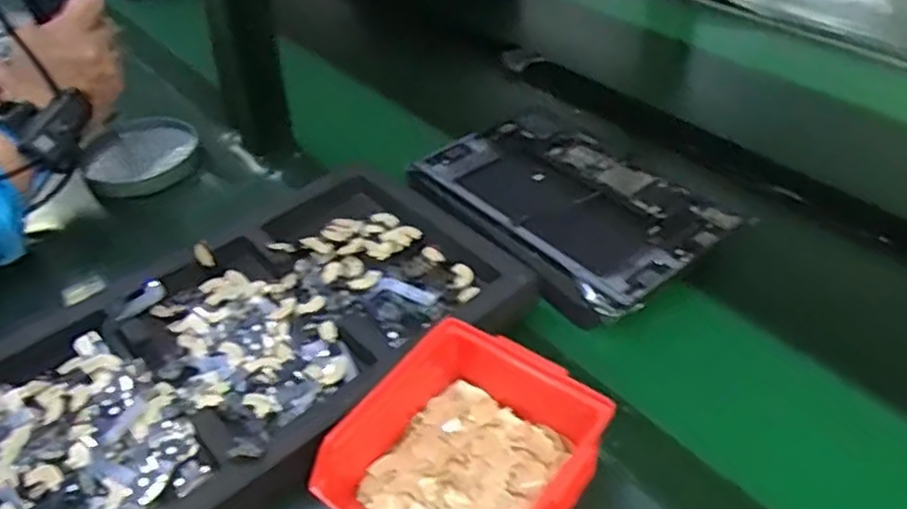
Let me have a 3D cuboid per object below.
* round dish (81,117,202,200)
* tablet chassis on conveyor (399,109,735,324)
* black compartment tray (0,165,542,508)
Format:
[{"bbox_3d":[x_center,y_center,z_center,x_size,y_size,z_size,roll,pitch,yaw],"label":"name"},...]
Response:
[{"bbox_3d":[-0.316,-0.101,0.731,0.108,0.027,0.111,-1,40,1],"label":"round dish"},{"bbox_3d":[0.094,-0.050,0.627,0.191,0.013,0.255,-26,46,-27],"label":"tablet chassis on conveyor"},{"bbox_3d":[-0.190,0.090,0.488,0.498,0.039,0.233,-31,48,-30],"label":"black compartment tray"}]

